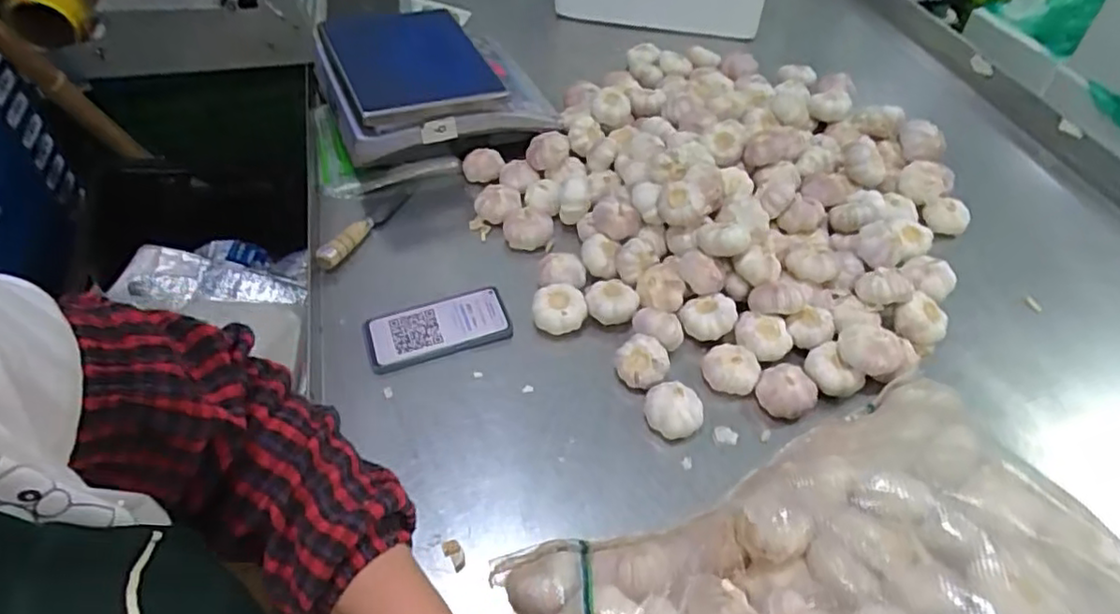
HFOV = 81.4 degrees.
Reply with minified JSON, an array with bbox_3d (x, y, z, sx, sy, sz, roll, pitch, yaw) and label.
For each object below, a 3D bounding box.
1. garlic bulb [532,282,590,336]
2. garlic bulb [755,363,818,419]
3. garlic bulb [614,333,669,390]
[{"bbox_3d":[0.000,0.006,0.734,0.059,0.042,0.059,0,50,0],"label":"garlic bulb"},{"bbox_3d":[0.235,0.091,0.679,0.057,0.040,0.049,32,56,24],"label":"garlic bulb"},{"bbox_3d":[0.086,0.062,0.689,0.053,0.046,0.048,11,50,9],"label":"garlic bulb"}]

